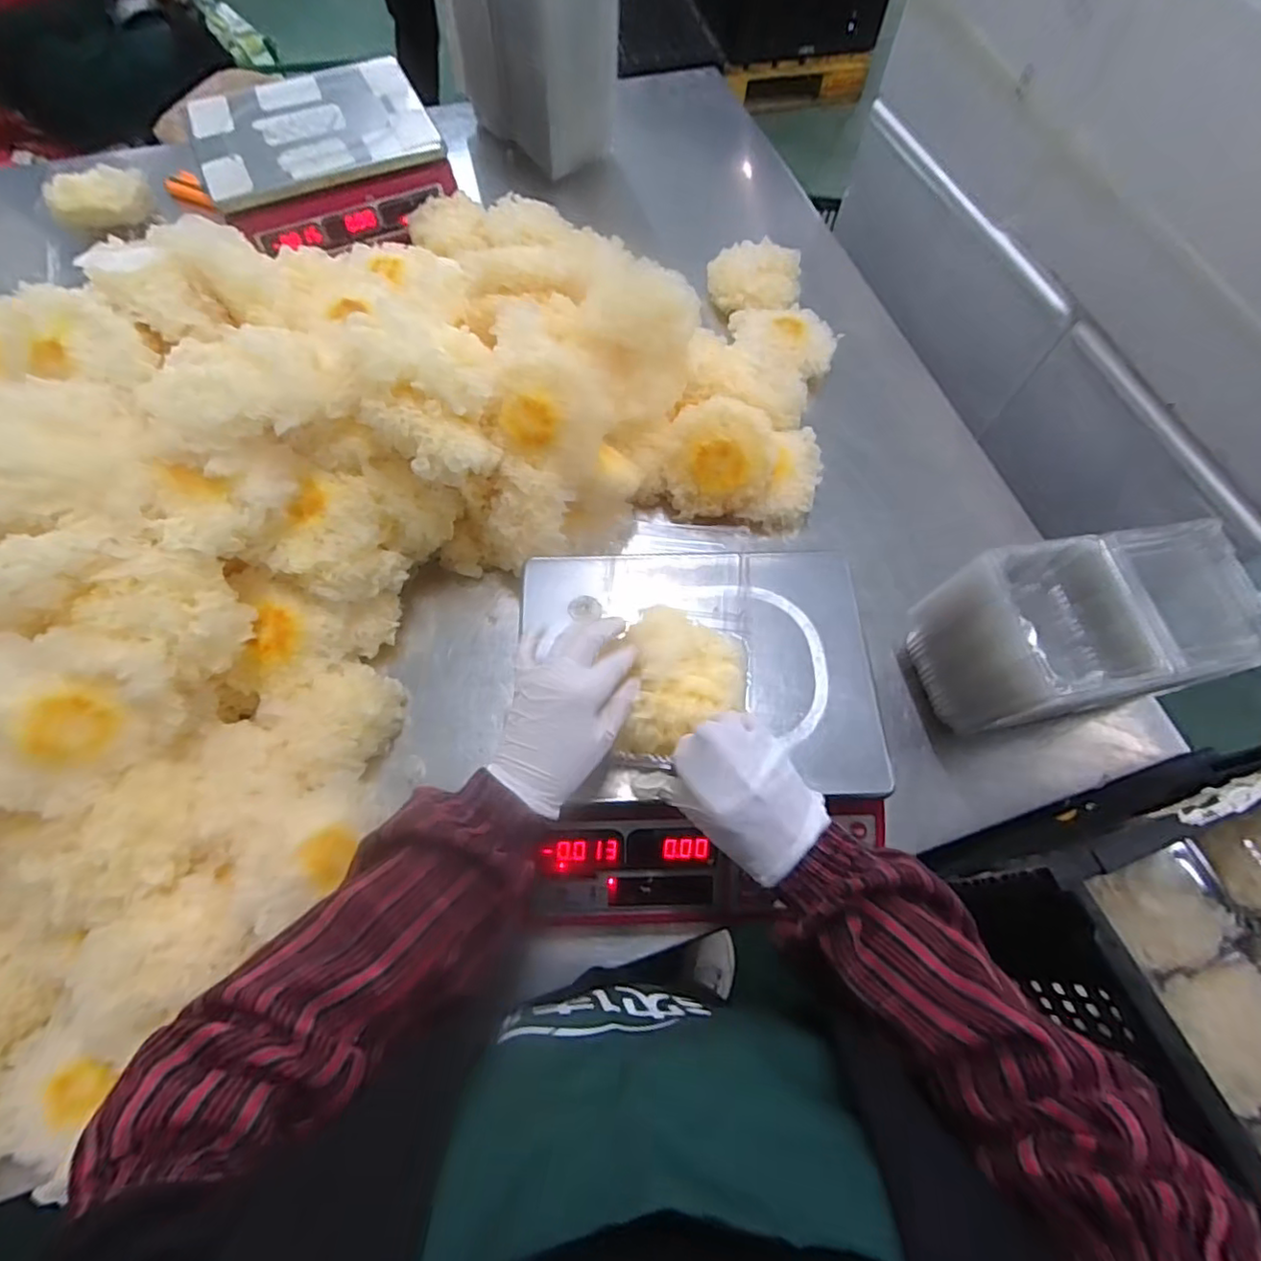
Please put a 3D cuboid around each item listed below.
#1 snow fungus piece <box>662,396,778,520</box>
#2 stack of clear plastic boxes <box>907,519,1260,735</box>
[{"bbox_3d":[0.093,-0.182,0.660,0.120,0.086,0.084,5,66,0],"label":"snow fungus piece"},{"bbox_3d":[0.402,0.007,0.568,0.240,0.163,0.129,-10,67,-7],"label":"stack of clear plastic boxes"}]

